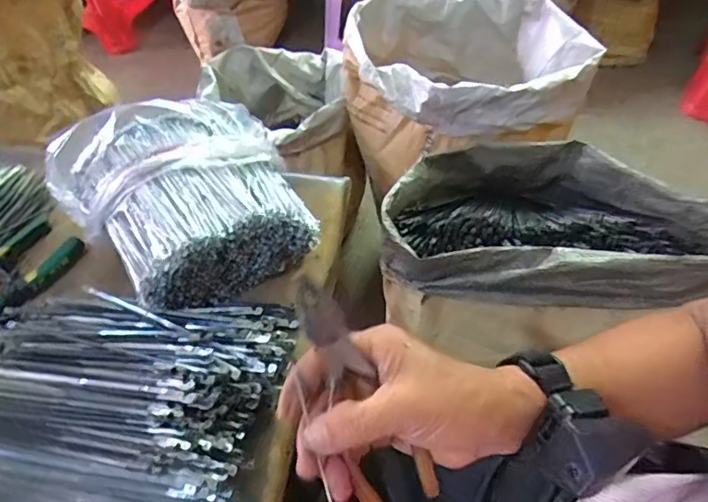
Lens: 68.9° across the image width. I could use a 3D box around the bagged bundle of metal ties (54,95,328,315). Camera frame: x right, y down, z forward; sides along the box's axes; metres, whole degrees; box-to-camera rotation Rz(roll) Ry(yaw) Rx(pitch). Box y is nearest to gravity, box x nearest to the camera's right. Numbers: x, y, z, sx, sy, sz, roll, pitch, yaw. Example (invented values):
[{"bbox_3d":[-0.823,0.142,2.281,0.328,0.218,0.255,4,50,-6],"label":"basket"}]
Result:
[{"bbox_3d":[-0.166,-0.051,0.495,0.210,0.089,0.197,-23,57,-14],"label":"bagged bundle of metal ties"}]

